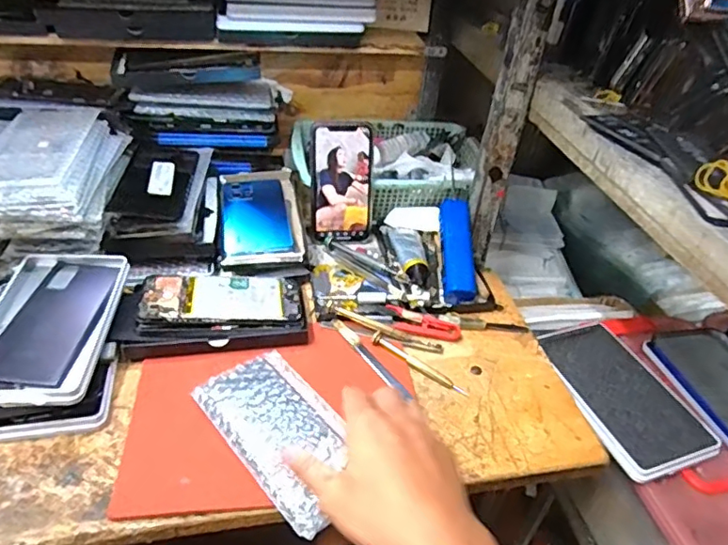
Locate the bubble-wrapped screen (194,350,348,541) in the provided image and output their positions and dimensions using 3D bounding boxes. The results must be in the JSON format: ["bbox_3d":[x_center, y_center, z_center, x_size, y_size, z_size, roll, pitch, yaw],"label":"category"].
[{"bbox_3d":[-0.065,0.133,0.473,0.089,0.009,0.167,-26,48,-34],"label":"bubble-wrapped screen"}]

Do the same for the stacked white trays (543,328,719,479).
[{"bbox_3d":[0.262,0.124,0.573,0.111,0.016,0.176,-10,41,-19],"label":"stacked white trays"}]

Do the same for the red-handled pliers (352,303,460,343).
[{"bbox_3d":[0.048,0.052,0.598,0.114,0.011,0.030,10,38,5],"label":"red-handled pliers"}]

